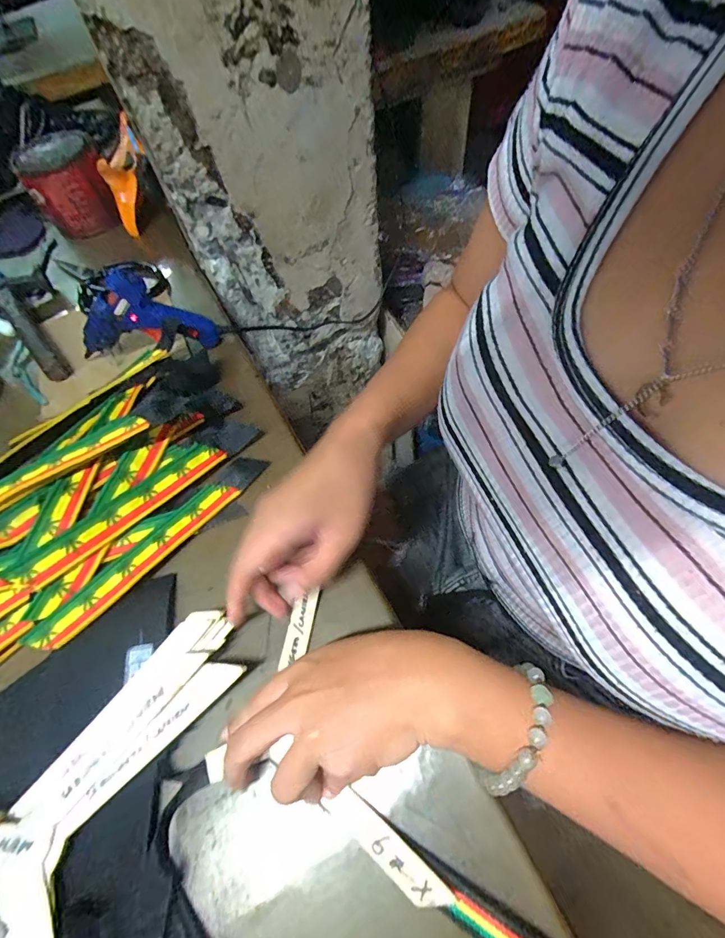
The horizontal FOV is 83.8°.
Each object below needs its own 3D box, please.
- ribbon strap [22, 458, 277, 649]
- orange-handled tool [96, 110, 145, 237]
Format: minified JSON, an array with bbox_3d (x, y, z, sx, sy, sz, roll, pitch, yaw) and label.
[{"bbox_3d":[-0.164,0.058,0.327,0.029,0.008,0.204,35,64,25],"label":"ribbon strap"},{"bbox_3d":[-0.315,-0.406,0.544,0.049,0.081,0.149,-6,73,-5],"label":"orange-handled tool"}]

